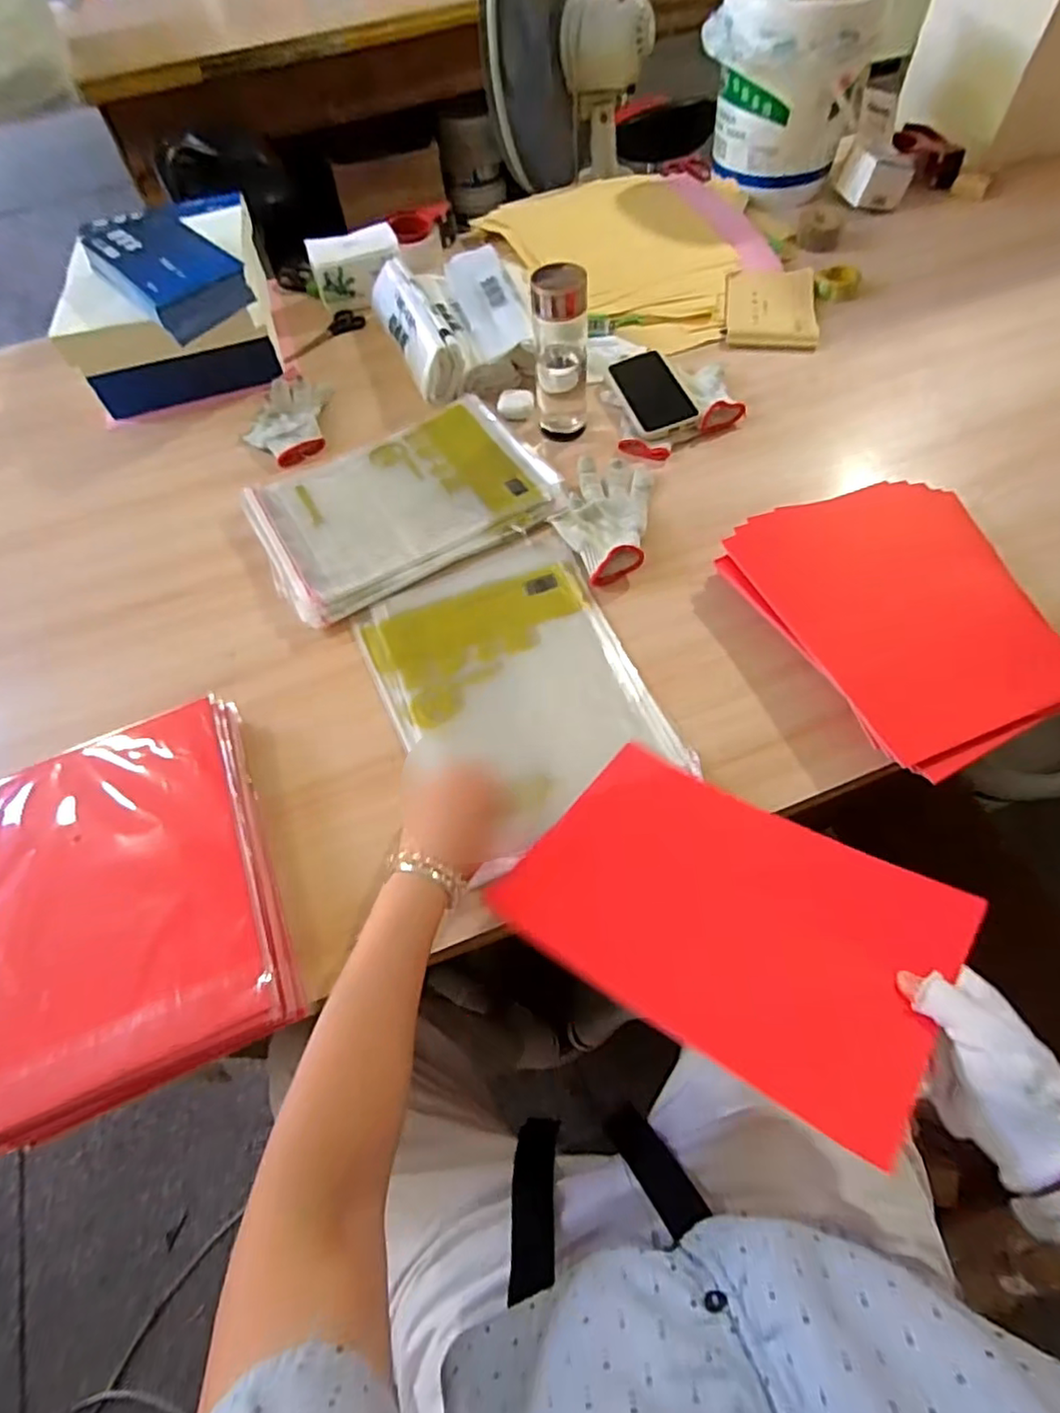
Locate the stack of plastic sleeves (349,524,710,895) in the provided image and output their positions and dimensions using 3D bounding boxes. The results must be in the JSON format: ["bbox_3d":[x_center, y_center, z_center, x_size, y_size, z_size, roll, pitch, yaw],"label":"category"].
[{"bbox_3d":[-0.016,-0.027,0.634,0.245,0.023,0.325,-25,65,-7],"label":"stack of plastic sleeves"}]

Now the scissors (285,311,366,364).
[{"bbox_3d":[-0.336,-0.593,0.998,0.057,0.011,0.161,33,66,21],"label":"scissors"}]

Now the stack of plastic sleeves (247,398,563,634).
[{"bbox_3d":[-0.159,-0.263,0.772,0.348,0.021,0.274,-25,60,-11],"label":"stack of plastic sleeves"}]

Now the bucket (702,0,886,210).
[{"bbox_3d":[0.416,-1.027,1.041,0.263,0.248,0.199,15,61,13],"label":"bucket"}]

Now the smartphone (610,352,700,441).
[{"bbox_3d":[0.163,-0.432,0.846,0.081,0.012,0.174,-19,59,3],"label":"smartphone"}]

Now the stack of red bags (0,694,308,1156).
[{"bbox_3d":[-0.336,0.155,0.515,0.227,0.039,0.308,-21,60,-9],"label":"stack of red bags"}]

